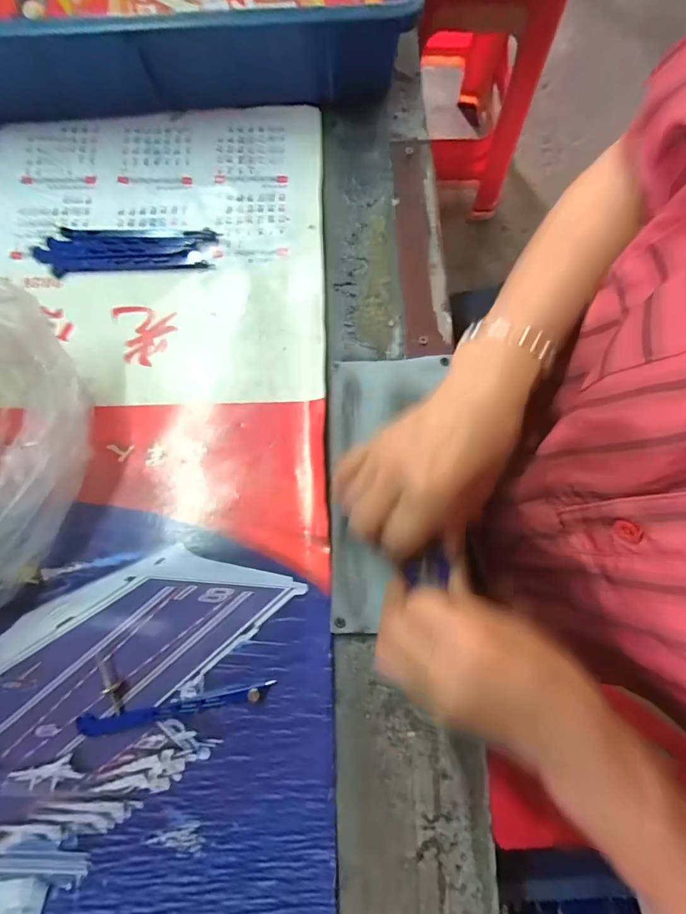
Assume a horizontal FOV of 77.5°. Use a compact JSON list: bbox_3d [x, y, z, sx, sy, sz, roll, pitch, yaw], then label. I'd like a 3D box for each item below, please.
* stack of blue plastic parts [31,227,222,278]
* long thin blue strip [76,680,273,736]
[{"bbox_3d":[-0.176,-0.168,0.347,0.142,0.008,0.039,-3,78,-2],"label":"stack of blue plastic parts"},{"bbox_3d":[-0.109,0.166,0.279,0.127,0.008,0.013,-9,78,-3],"label":"long thin blue strip"}]

